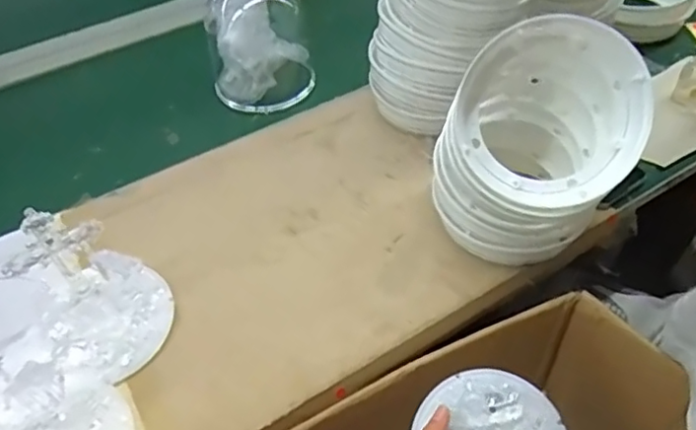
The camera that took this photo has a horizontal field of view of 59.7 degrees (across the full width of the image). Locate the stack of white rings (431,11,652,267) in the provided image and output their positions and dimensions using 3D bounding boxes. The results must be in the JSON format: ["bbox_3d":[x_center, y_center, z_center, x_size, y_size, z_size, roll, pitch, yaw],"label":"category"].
[{"bbox_3d":[0.169,-0.060,0.545,0.156,0.193,0.149,23,54,21],"label":"stack of white rings"}]

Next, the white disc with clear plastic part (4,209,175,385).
[{"bbox_3d":[-0.209,0.064,0.510,0.100,0.120,0.110,1,51,-1],"label":"white disc with clear plastic part"}]

